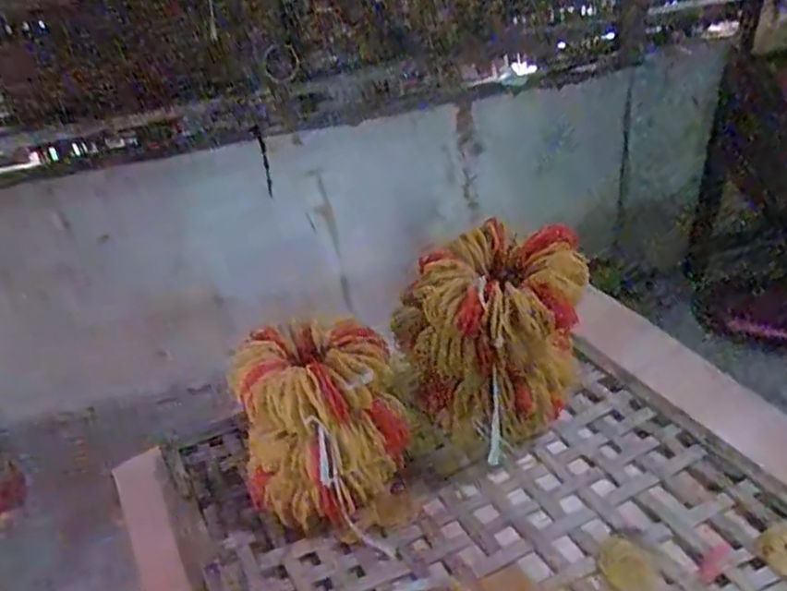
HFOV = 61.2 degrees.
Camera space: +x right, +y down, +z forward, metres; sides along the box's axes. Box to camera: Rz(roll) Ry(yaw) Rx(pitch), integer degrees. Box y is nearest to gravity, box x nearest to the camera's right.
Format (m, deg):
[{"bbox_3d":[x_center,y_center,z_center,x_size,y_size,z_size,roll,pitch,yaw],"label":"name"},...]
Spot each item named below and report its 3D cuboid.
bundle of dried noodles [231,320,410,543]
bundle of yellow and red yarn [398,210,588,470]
[{"bbox_3d":[-0.081,0.154,0.777,0.187,0.203,0.155,-9,35,-2],"label":"bundle of dried noodles"},{"bbox_3d":[0.121,0.073,0.793,0.185,0.280,0.129,-21,37,-19],"label":"bundle of yellow and red yarn"}]

